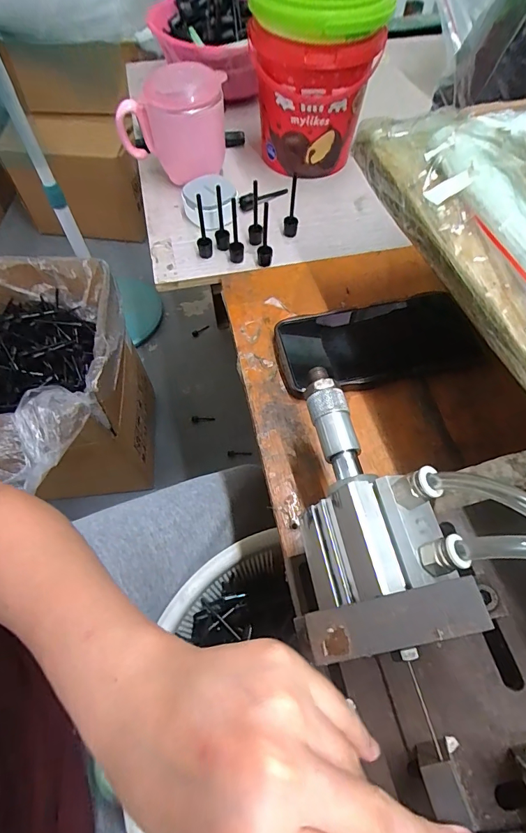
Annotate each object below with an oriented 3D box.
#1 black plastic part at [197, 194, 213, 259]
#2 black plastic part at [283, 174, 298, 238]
[{"bbox_3d":[-0.060,-0.188,0.394,0.015,0.063,0.019,-12,61,-7],"label":"black plastic part"},{"bbox_3d":[0.029,-0.212,0.404,0.013,0.061,0.012,20,63,11],"label":"black plastic part"}]

